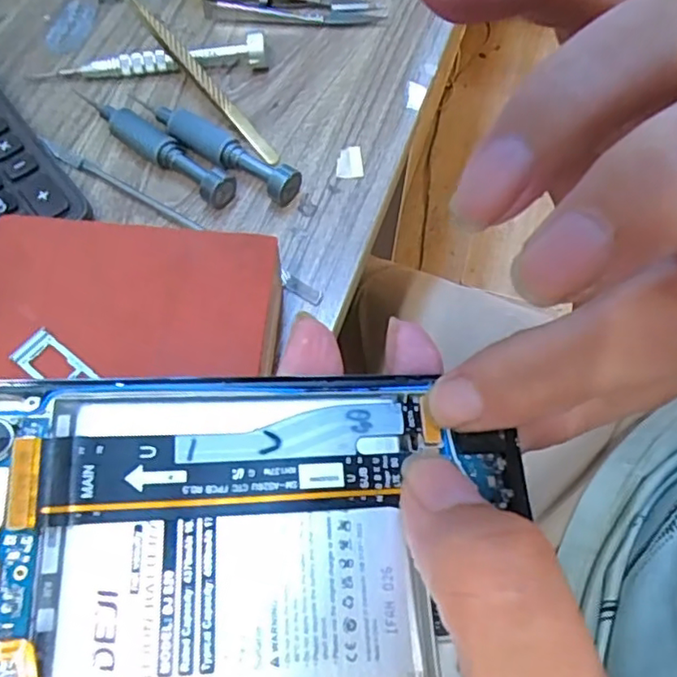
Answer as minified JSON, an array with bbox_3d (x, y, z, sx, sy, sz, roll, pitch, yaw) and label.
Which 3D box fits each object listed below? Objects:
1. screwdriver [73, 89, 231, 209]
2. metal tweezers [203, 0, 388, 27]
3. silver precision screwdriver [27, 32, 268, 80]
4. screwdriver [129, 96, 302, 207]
[{"bbox_3d":[-0.094,-0.099,0.308,0.103,0.016,0.016,36,69,15],"label":"screwdriver"},{"bbox_3d":[-0.026,-0.195,0.361,0.103,0.008,0.022,2,64,0],"label":"metal tweezers"},{"bbox_3d":[-0.101,-0.150,0.332,0.122,0.015,0.017,-9,65,-6],"label":"silver precision screwdriver"},{"bbox_3d":[-0.063,-0.098,0.308,0.099,0.016,0.016,32,68,13],"label":"screwdriver"}]

